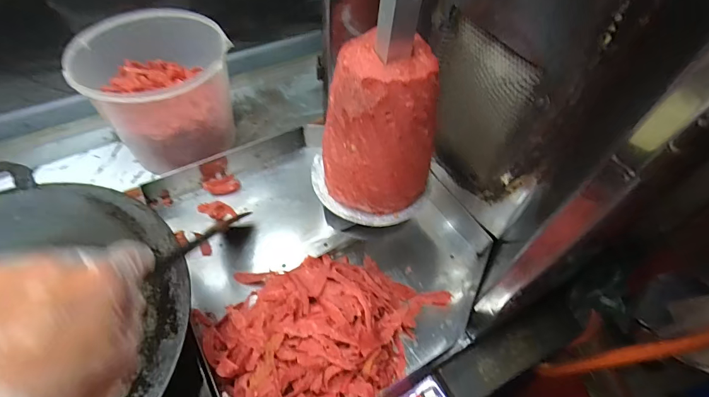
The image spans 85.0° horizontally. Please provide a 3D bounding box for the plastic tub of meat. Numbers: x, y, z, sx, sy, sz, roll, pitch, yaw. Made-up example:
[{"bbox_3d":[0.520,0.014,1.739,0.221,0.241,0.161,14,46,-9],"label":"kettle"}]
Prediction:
[{"bbox_3d":[-0.300,-0.168,0.608,0.201,0.156,0.195,3,52,-4],"label":"plastic tub of meat"}]

